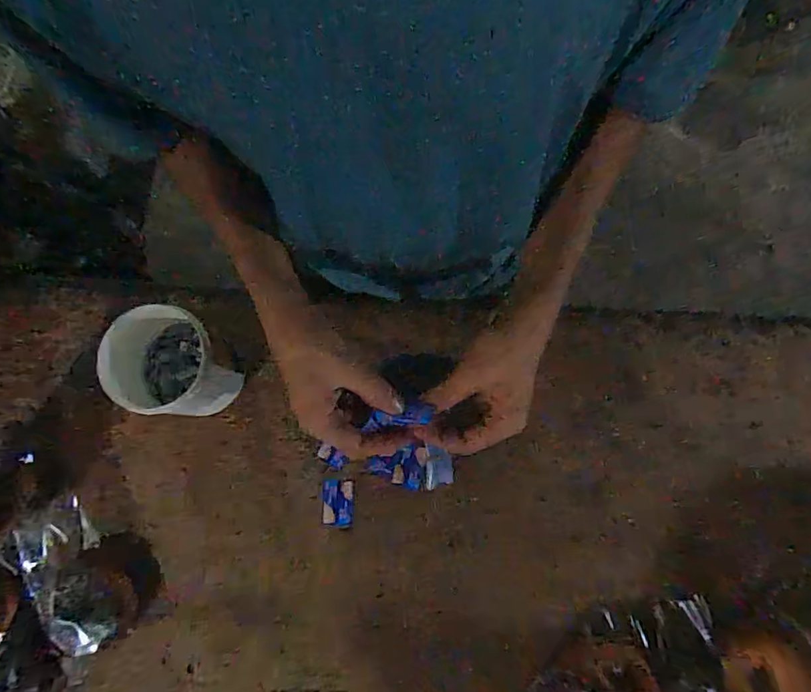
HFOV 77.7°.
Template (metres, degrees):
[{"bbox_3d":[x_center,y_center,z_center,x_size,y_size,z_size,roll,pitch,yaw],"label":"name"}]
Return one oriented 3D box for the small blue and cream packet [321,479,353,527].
[{"bbox_3d":[-0.079,0.182,0.586,0.036,0.004,0.051,0,73,0],"label":"small blue and cream packet"}]

